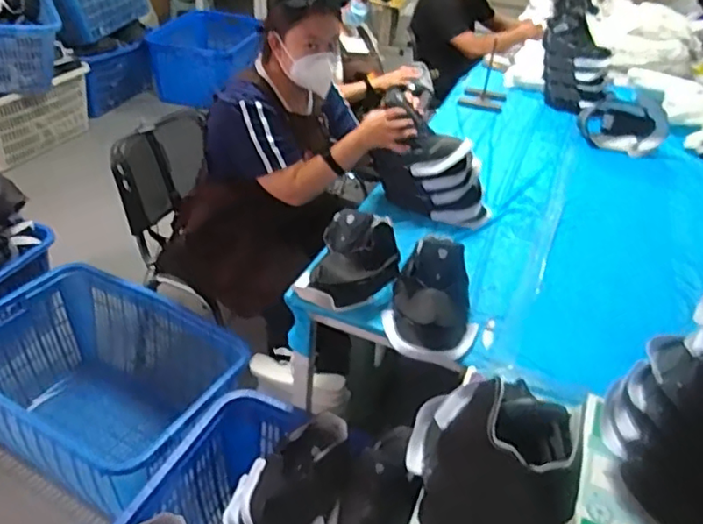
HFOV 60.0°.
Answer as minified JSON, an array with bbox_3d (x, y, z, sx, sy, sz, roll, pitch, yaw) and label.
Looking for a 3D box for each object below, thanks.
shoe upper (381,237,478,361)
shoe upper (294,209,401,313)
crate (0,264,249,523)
[{"bbox_3d":[0.168,0.076,1.234,0.187,0.157,0.185,9,37,6],"label":"shoe upper"},{"bbox_3d":[0.001,-0.007,1.290,0.172,0.121,0.215,20,37,17],"label":"shoe upper"},{"bbox_3d":[-0.707,0.395,1.789,0.810,0.409,0.538,24,39,22],"label":"crate"}]

